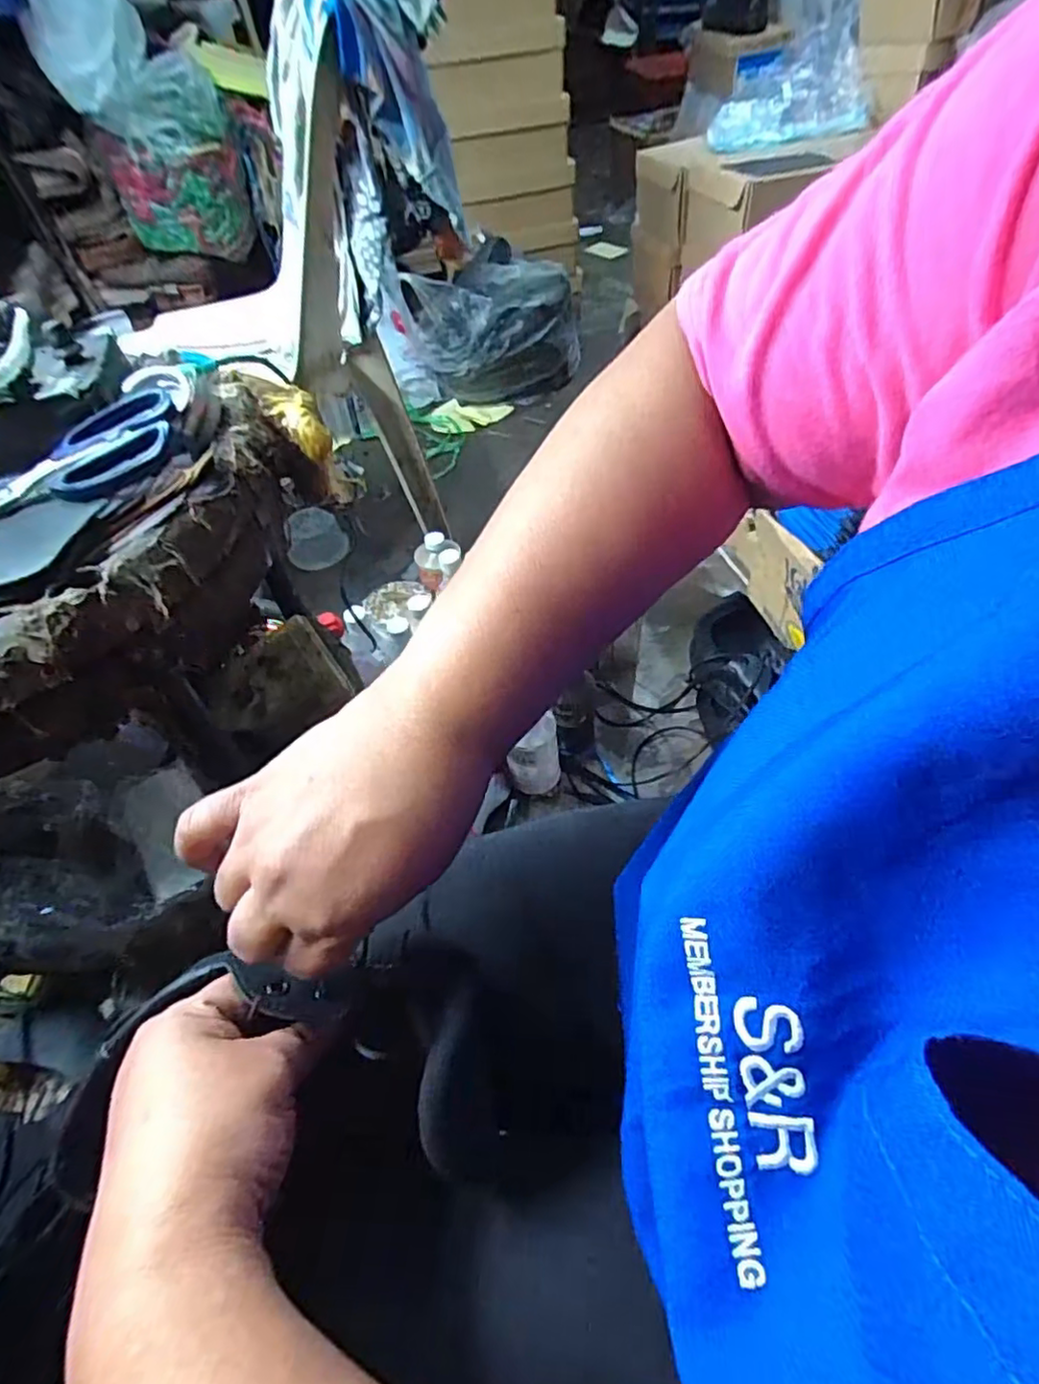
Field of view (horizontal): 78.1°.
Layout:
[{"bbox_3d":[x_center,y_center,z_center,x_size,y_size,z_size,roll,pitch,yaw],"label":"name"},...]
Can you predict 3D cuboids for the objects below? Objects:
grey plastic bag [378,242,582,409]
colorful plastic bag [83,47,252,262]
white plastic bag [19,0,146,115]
[{"bbox_3d":[-0.090,-0.843,1.499,0.450,0.266,0.217,-3,51,3],"label":"grey plastic bag"},{"bbox_3d":[-0.704,-1.072,1.307,0.246,0.305,0.108,-26,53,-15],"label":"colorful plastic bag"},{"bbox_3d":[-0.804,-1.219,1.188,0.190,0.178,0.121,-27,54,-16],"label":"white plastic bag"}]

